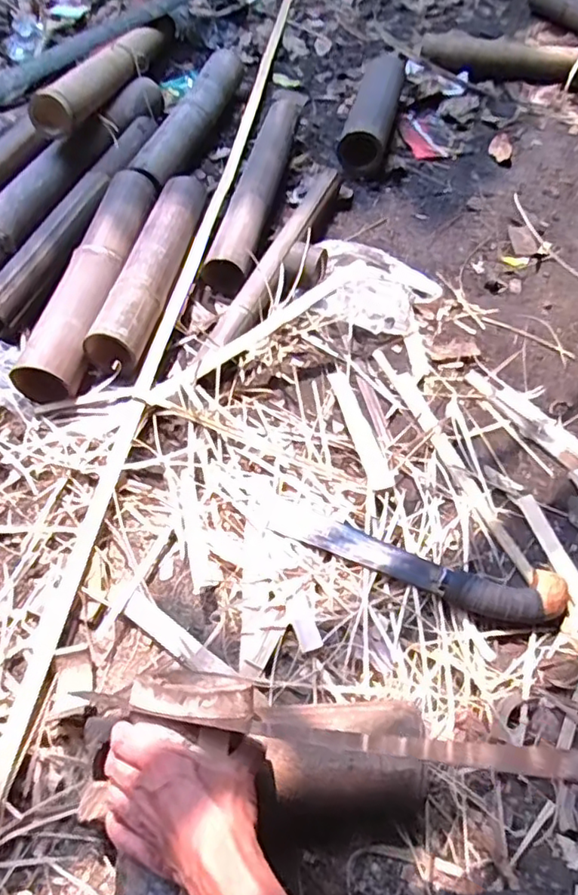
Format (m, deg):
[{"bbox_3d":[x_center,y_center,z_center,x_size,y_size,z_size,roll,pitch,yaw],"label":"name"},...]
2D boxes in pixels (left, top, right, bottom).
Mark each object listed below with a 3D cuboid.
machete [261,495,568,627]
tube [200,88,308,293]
[{"bbox_3d":[0.124,0.123,0.637,0.329,0.027,0.063,13,57,10],"label":"machete"},{"bbox_3d":[-0.050,-0.516,1.075,0.096,0.070,0.653,8,56,7],"label":"tube"}]

